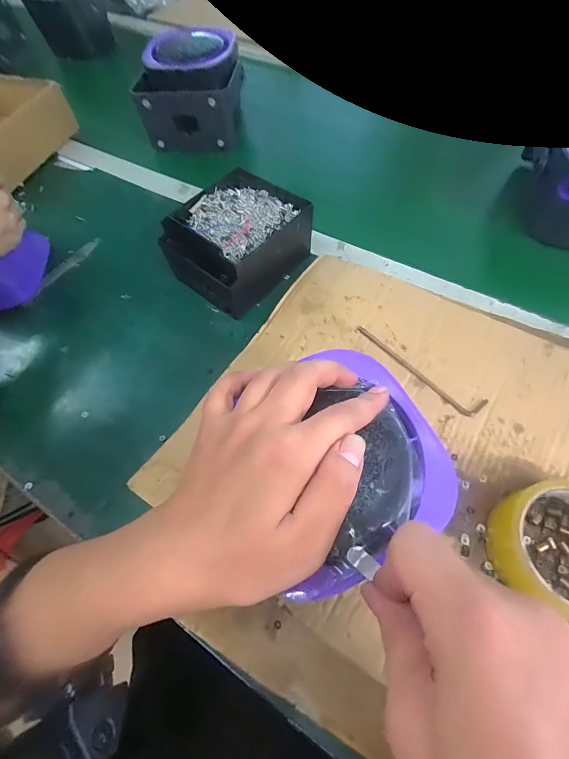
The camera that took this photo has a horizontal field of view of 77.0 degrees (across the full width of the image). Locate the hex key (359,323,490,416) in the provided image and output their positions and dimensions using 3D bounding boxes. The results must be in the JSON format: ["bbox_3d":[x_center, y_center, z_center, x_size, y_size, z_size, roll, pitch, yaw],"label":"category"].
[{"bbox_3d":[0.132,-0.014,0.359,0.024,0.004,0.141,-42,67,-17],"label":"hex key"}]

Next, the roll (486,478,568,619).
[{"bbox_3d":[0.208,0.124,0.261,0.098,0.041,0.091,-2,62,3],"label":"roll"}]

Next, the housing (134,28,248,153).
[{"bbox_3d":[-0.145,-0.463,0.577,0.145,0.112,0.136,3,63,6],"label":"housing"}]

